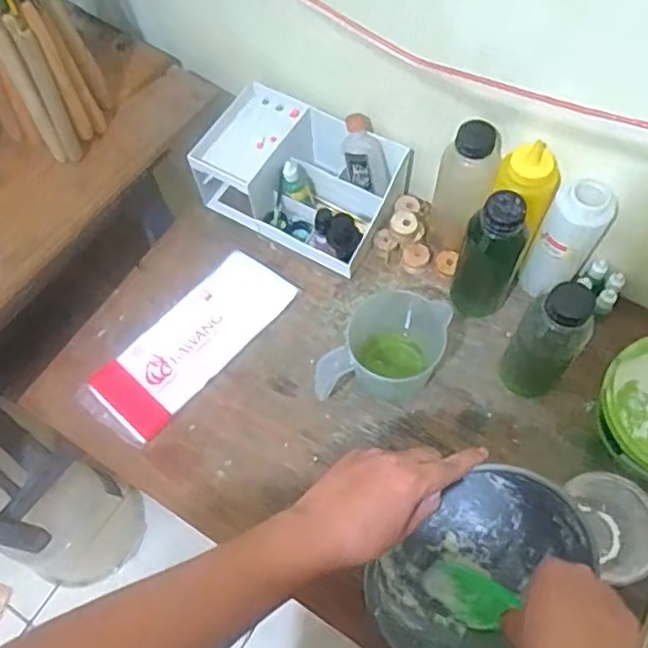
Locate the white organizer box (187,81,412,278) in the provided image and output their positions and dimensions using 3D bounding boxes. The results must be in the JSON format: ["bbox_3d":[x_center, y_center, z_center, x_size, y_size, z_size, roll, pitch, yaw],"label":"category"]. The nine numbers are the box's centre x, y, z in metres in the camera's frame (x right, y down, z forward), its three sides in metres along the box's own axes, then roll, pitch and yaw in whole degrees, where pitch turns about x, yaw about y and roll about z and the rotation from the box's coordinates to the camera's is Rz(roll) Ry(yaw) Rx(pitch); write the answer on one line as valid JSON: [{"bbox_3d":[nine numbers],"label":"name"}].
[{"bbox_3d":[-0.028,-0.189,0.830,0.228,0.091,0.152,28,69,15],"label":"white organizer box"}]

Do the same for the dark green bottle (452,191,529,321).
[{"bbox_3d":[0.185,-0.074,0.724,0.062,0.203,0.068,24,68,14],"label":"dark green bottle"}]

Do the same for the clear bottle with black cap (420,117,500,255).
[{"bbox_3d":[0.158,-0.151,0.750,0.065,0.173,0.054,6,65,5],"label":"clear bottle with black cap"}]

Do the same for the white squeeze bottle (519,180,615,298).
[{"bbox_3d":[0.262,-0.087,0.714,0.059,0.148,0.062,-1,64,2],"label":"white squeeze bottle"}]

